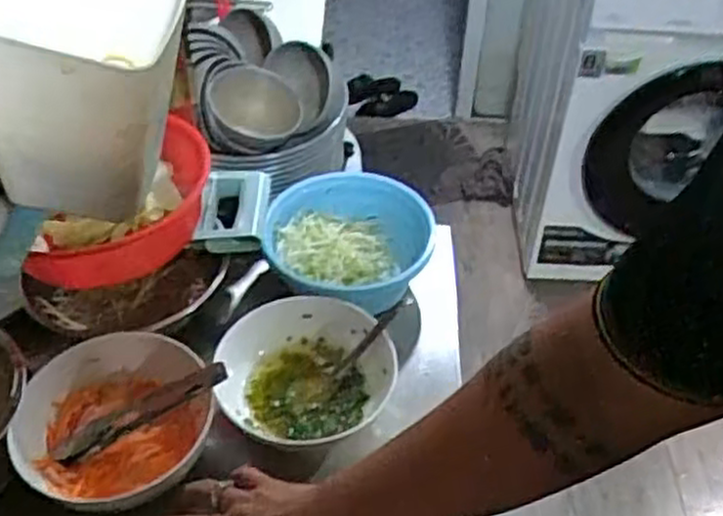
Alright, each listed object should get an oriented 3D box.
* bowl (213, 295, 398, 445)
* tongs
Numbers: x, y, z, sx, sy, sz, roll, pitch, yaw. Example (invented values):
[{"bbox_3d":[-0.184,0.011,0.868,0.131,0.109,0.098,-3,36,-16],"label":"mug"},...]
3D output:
[{"bbox_3d":[-0.055,0.111,0.765,0.170,0.066,0.138,1,45,-1],"label":"bowl"},{"bbox_3d":[-0.206,0.142,0.704,0.178,0.026,0.027,-28,49,1],"label":"tongs"}]

